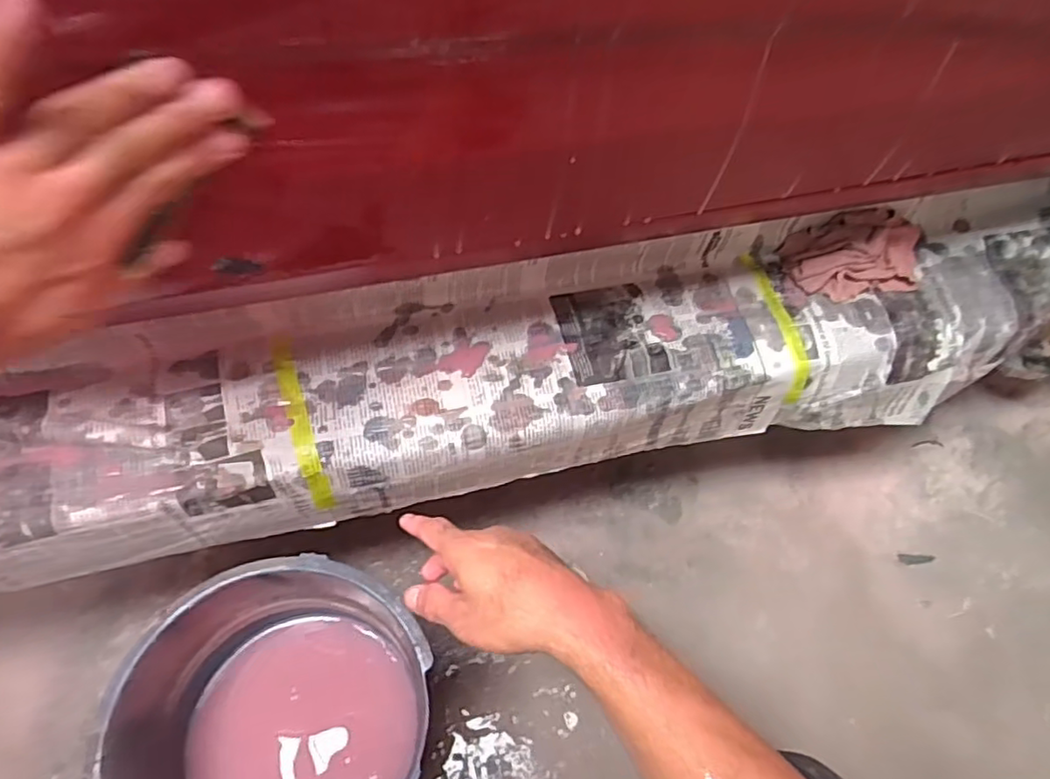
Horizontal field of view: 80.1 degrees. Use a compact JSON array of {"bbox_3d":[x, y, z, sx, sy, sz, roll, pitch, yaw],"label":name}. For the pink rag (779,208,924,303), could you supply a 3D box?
[{"bbox_3d":[0.368,-0.146,0.682,0.153,0.058,0.082,-6,59,-7],"label":"pink rag"}]

